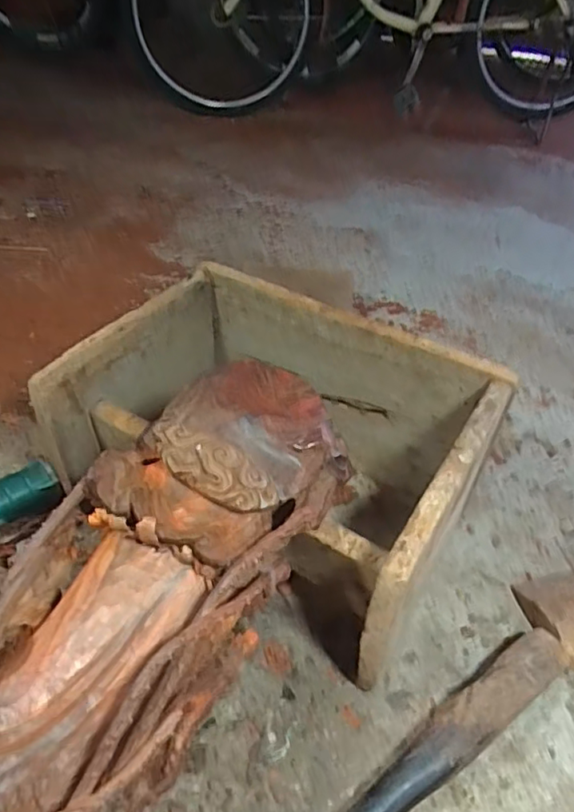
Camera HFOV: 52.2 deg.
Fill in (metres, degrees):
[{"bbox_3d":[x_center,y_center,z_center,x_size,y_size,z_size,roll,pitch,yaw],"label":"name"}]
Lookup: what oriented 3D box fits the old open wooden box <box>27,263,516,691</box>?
[{"bbox_3d":[-0.019,0.056,0.680,0.425,0.240,0.295,27,48,22],"label":"old open wooden box"}]

